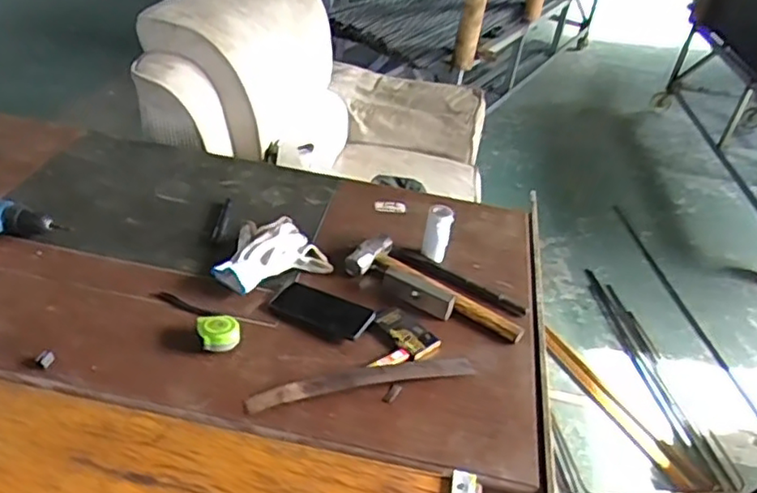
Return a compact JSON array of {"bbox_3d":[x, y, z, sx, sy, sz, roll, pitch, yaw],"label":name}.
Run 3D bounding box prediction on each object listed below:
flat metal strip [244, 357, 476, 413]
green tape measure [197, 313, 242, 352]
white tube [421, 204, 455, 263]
[{"bbox_3d":[-0.016,0.183,0.903,0.329,0.025,0.035,-6,38,-19],"label":"flat metal strip"},{"bbox_3d":[-0.229,0.126,0.930,0.059,0.038,0.048,-3,37,-15],"label":"green tape measure"},{"bbox_3d":[0.106,-0.028,1.150,0.048,0.095,0.040,12,35,6],"label":"white tube"}]

